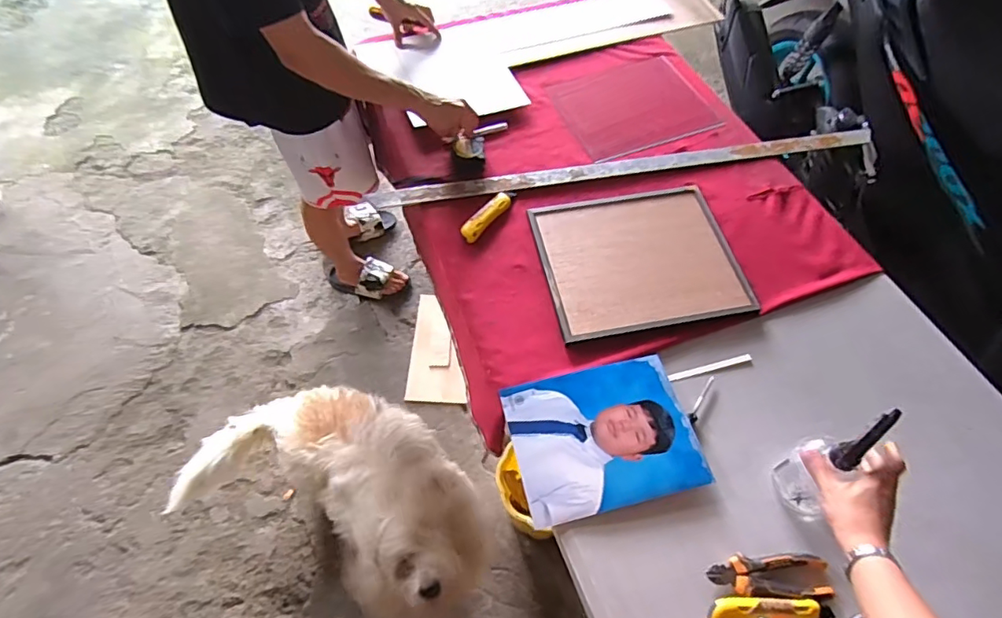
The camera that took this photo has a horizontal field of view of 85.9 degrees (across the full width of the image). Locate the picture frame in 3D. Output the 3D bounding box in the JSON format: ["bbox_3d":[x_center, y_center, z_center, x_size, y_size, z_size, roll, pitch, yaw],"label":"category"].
[{"bbox_3d":[0.234,-0.089,0.925,0.324,0.016,0.269,-10,58,-7],"label":"picture frame"}]

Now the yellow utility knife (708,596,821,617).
[{"bbox_3d":[0.311,0.360,0.633,0.123,0.022,0.035,2,57,0],"label":"yellow utility knife"}]

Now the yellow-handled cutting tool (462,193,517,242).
[{"bbox_3d":[-0.020,-0.172,0.976,0.036,0.023,0.143,31,62,18],"label":"yellow-handled cutting tool"}]

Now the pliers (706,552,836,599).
[{"bbox_3d":[0.328,0.329,0.663,0.142,0.021,0.048,2,57,0],"label":"pliers"}]

